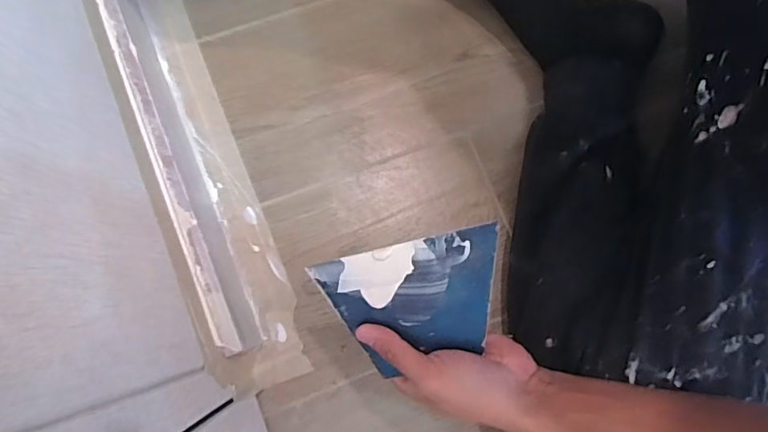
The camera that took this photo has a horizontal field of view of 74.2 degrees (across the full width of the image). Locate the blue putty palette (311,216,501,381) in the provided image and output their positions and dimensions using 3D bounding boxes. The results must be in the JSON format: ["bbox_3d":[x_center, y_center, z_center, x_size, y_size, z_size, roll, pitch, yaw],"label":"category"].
[{"bbox_3d":[0.024,0.064,0.382,0.134,0.004,0.089,-15,95,7],"label":"blue putty palette"}]

